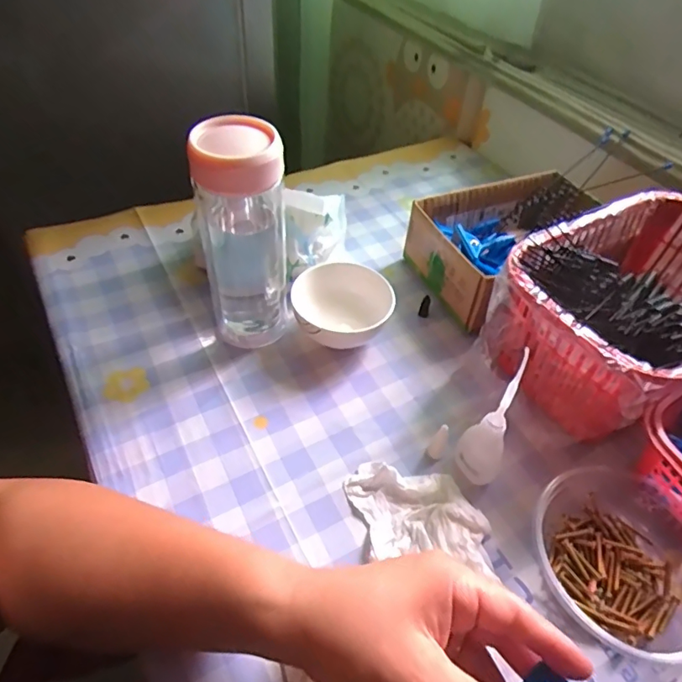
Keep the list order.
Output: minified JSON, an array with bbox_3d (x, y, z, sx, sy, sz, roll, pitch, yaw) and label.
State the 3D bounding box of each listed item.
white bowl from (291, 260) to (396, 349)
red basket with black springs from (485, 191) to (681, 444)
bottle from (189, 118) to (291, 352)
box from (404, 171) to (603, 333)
[{"bbox_3d":[0.001,-0.026,0.470,0.085,0.050,0.084,2,48,-2],"label":"white bowl"},{"bbox_3d":[0.246,-0.019,0.435,0.232,0.115,0.156,-23,53,-22],"label":"red basket with black springs"},{"bbox_3d":[-0.079,-0.079,0.422,0.064,0.184,0.066,-8,49,-10],"label":"bottle"},{"bbox_3d":[0.174,-0.092,0.523,0.183,0.075,0.137,-16,51,-17],"label":"box"}]

